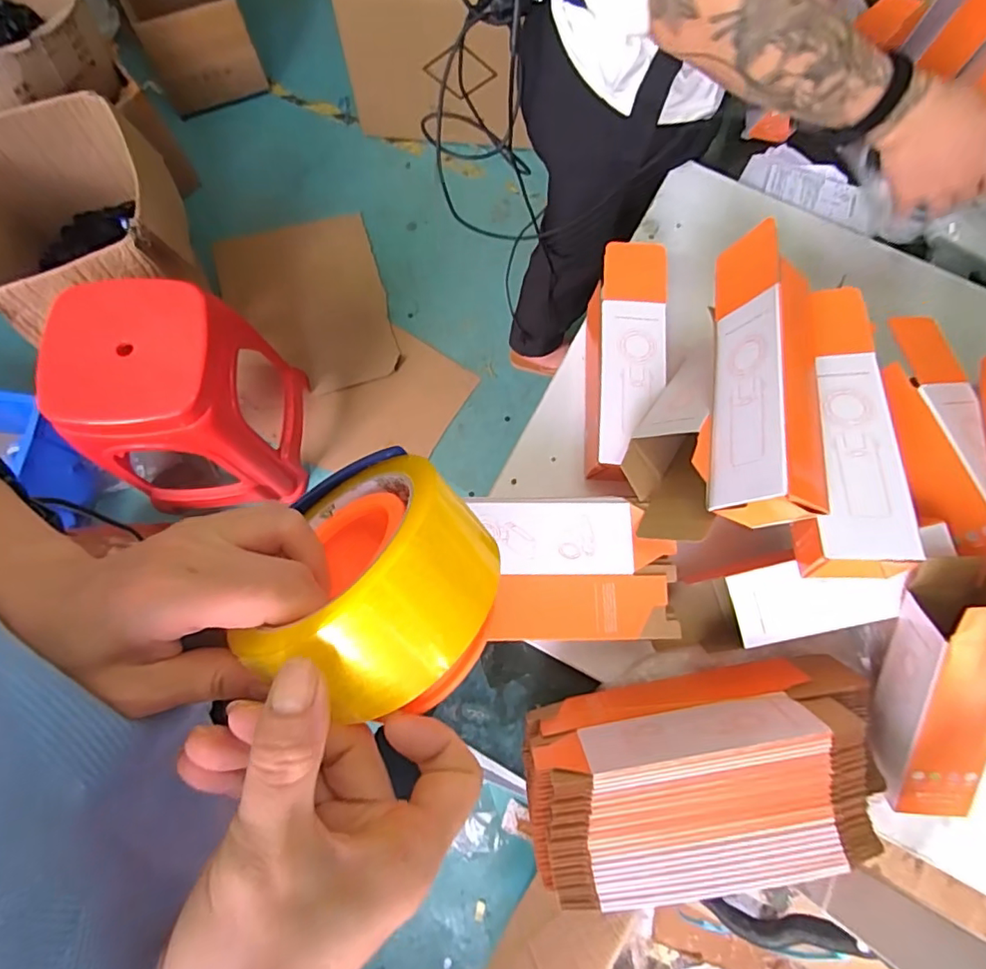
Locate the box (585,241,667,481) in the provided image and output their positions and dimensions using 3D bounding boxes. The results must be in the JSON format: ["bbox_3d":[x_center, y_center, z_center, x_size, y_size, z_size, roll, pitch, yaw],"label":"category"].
[{"bbox_3d":[0.131,-0.126,0.553,0.075,0.061,0.248,5,75,0],"label":"box"}]

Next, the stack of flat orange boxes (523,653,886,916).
[{"bbox_3d":[0.165,0.225,0.432,0.273,0.101,0.128,-10,75,-4],"label":"stack of flat orange boxes"}]

